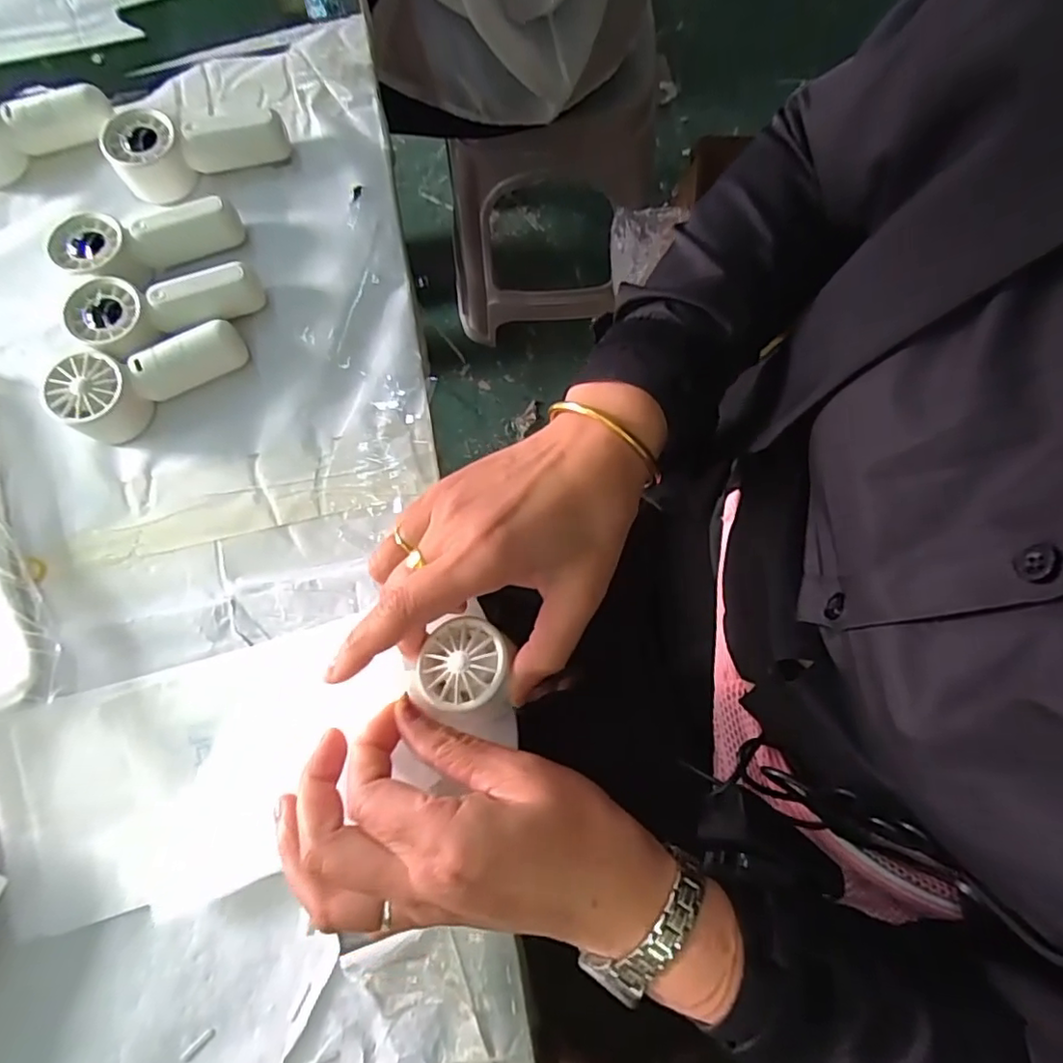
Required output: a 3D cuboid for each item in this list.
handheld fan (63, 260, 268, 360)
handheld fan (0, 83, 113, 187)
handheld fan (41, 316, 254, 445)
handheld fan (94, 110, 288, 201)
[{"bbox_3d":[-0.223,-0.133,0.376,0.107,0.030,0.047,-12,78,-2],"label":"handheld fan"},{"bbox_3d":[-0.344,-0.275,0.408,0.110,0.036,0.034,-24,79,-5],"label":"handheld fan"},{"bbox_3d":[-0.230,-0.091,0.366,0.110,0.034,0.041,-21,78,-4],"label":"handheld fan"},{"bbox_3d":[-0.220,-0.257,0.402,0.108,0.031,0.039,-20,78,-4],"label":"handheld fan"}]

